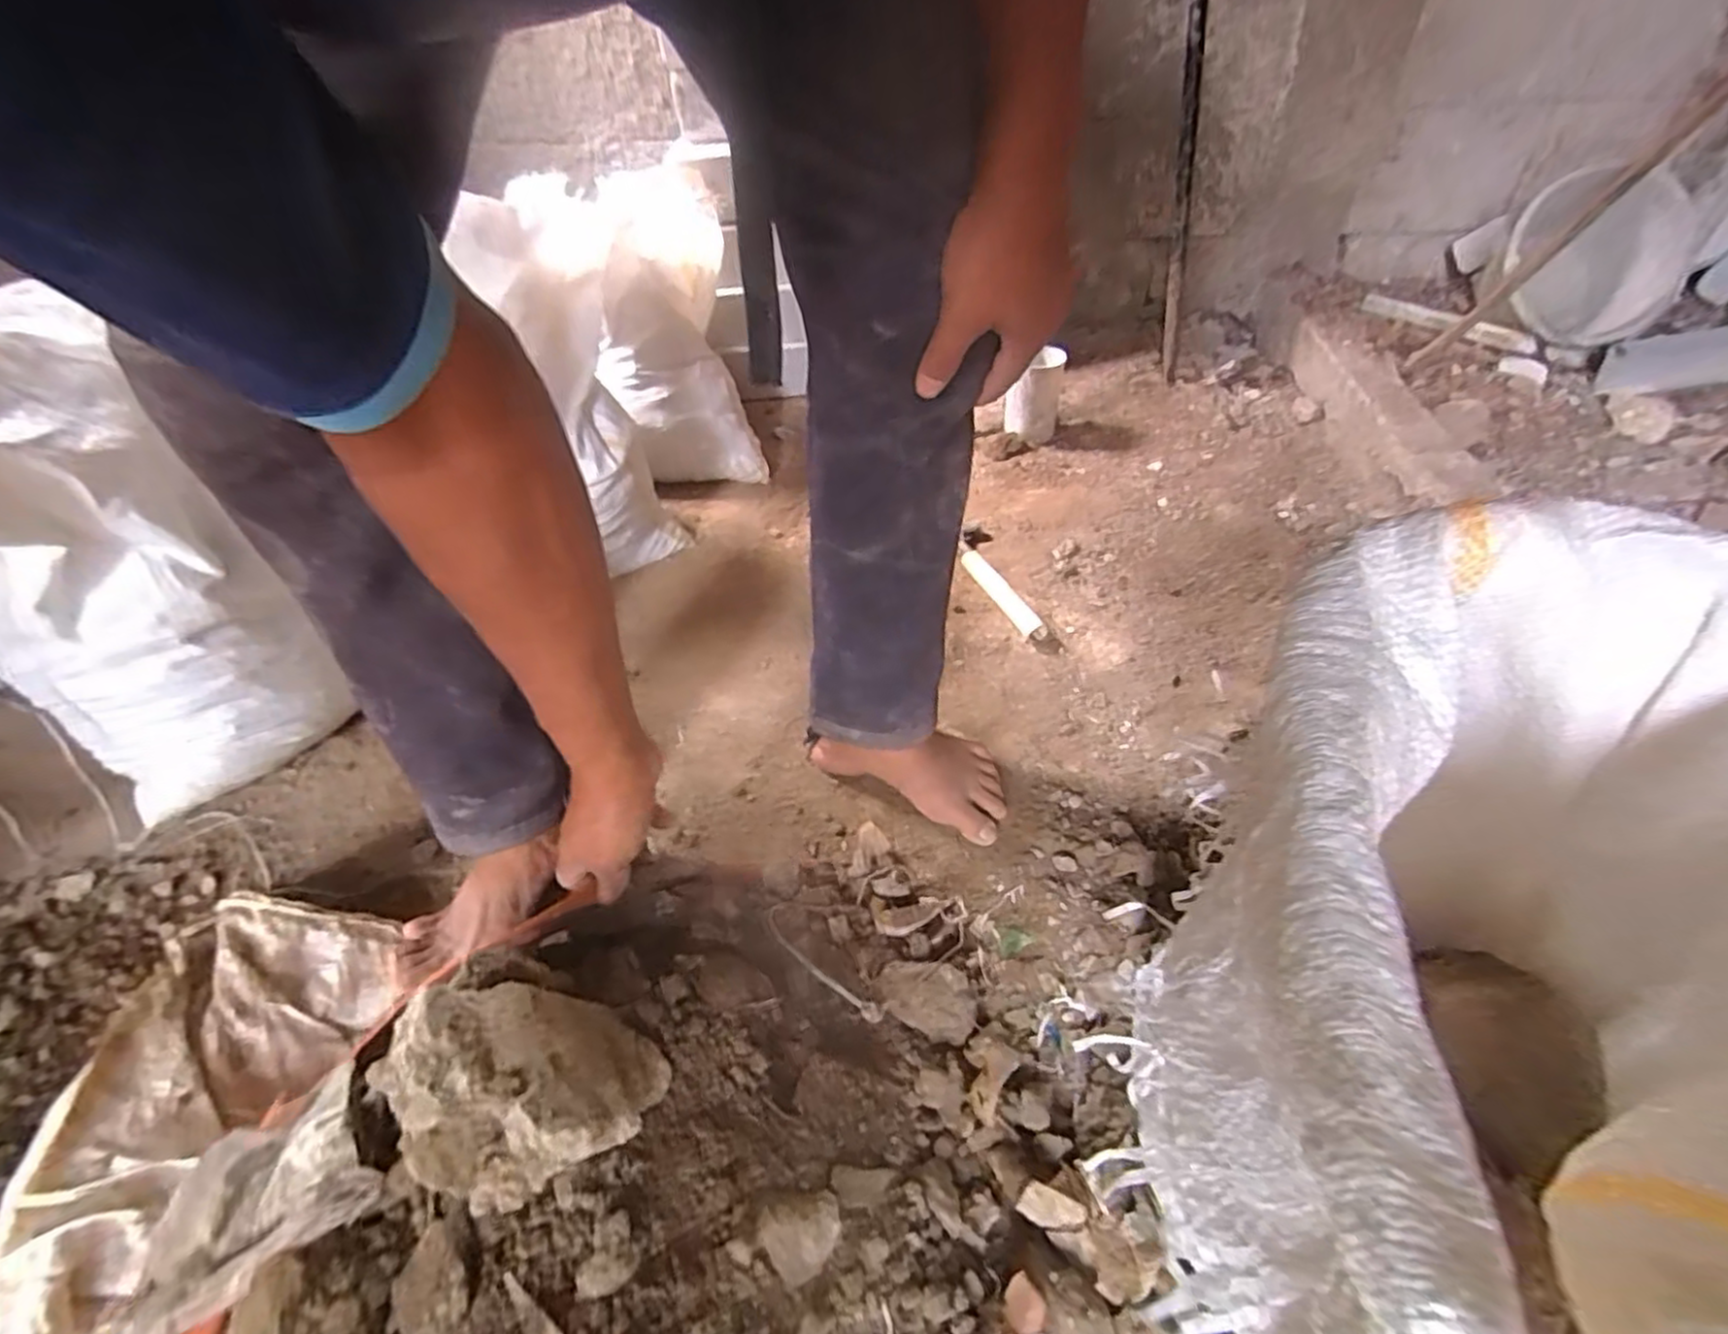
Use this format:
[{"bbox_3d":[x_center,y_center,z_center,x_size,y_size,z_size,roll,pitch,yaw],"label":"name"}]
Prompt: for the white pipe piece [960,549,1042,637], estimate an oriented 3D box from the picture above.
[{"bbox_3d":[0.182,-0.100,0.978,0.027,0.030,0.174,-19,46,-15],"label":"white pipe piece"}]

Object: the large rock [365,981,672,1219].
[{"bbox_3d":[-0.184,0.220,0.392,0.104,0.102,0.105,23,50,25],"label":"large rock"}]

